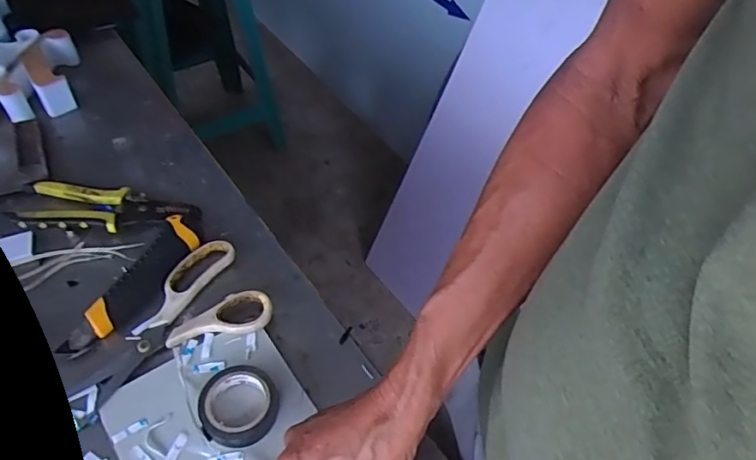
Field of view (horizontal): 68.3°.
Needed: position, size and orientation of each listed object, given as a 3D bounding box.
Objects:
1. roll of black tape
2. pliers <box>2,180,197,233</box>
[{"bbox_3d":[-0.107,0.136,0.433,0.058,0.018,0.058,2,50,-2],"label":"roll of black tape"},{"bbox_3d":[-0.270,-0.022,0.557,0.165,0.019,0.059,3,50,-2],"label":"pliers"}]

